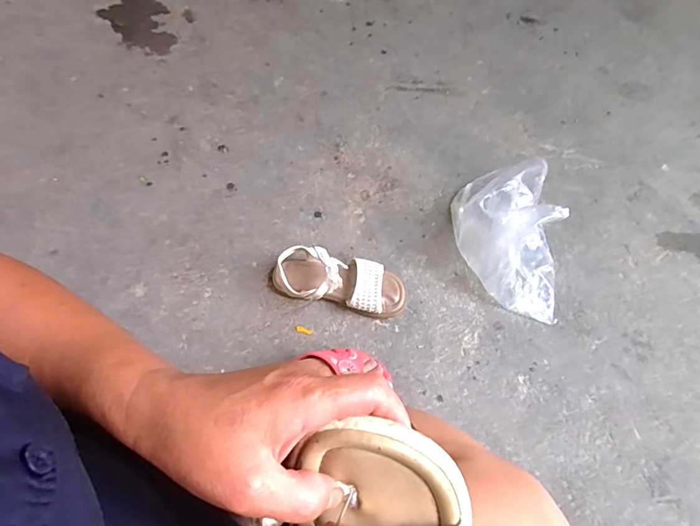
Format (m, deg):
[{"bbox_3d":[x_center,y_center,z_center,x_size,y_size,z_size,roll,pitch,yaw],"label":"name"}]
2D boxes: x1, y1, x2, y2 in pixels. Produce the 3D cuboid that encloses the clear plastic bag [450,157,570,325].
[{"bbox_3d":[0.292,-0.064,0.781,0.181,0.143,0.309,-2,62,-3],"label":"clear plastic bag"}]

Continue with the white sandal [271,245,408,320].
[{"bbox_3d":[-0.020,0.027,0.743,0.234,0.090,0.095,8,62,2],"label":"white sandal"}]

